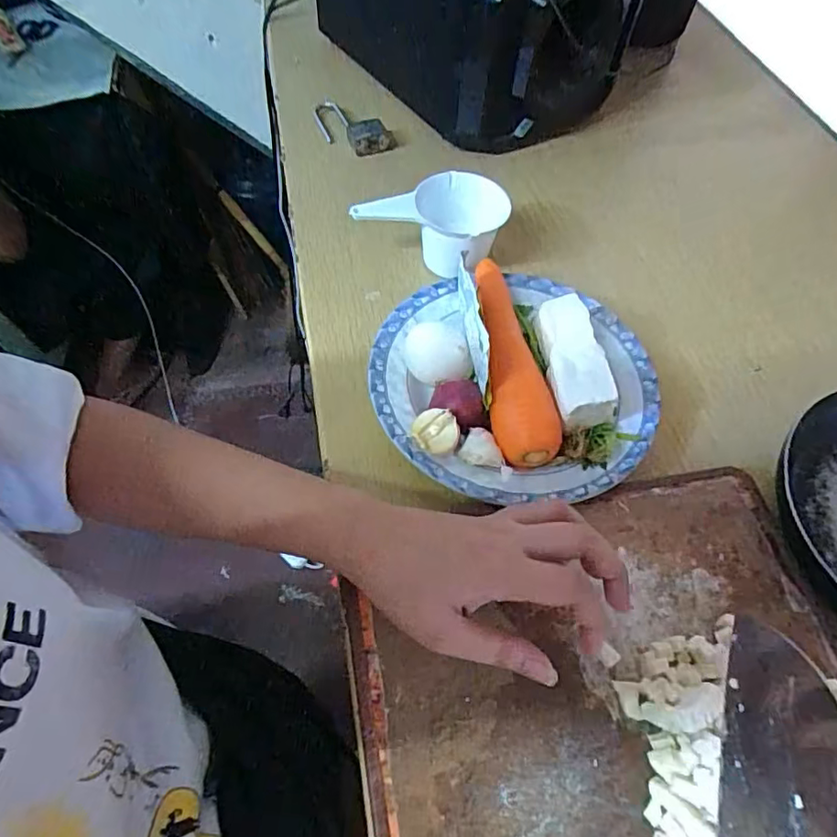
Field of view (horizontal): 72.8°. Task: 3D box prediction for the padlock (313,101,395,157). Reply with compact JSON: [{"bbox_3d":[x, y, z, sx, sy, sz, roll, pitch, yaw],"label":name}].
[{"bbox_3d":[-0.076,-0.332,0.652,0.046,0.029,0.102,-33,65,-22],"label":"padlock"}]

